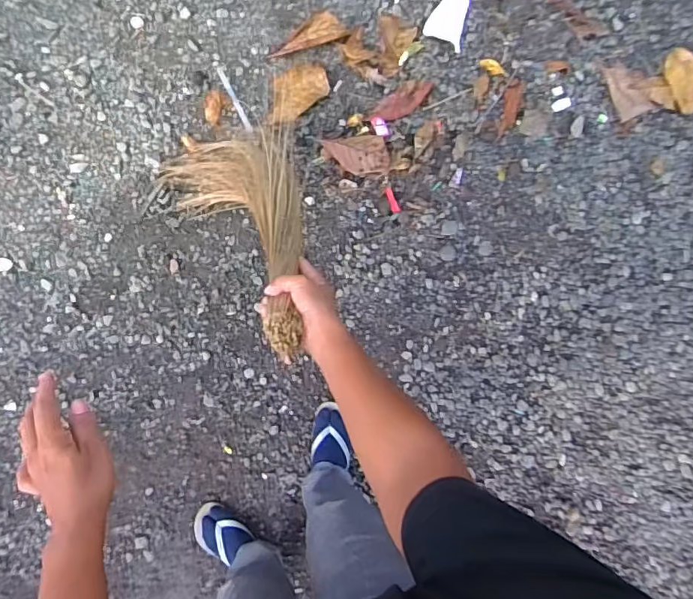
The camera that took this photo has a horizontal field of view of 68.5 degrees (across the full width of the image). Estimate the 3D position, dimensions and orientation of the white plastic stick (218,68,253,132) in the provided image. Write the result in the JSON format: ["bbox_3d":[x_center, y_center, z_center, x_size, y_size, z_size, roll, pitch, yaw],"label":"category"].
[{"bbox_3d":[-0.266,-0.477,1.215,0.014,0.007,0.168,-26,91,-6],"label":"white plastic stick"}]

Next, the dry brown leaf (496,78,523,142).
[{"bbox_3d":[0.410,-0.475,1.272,0.045,0.013,0.157,13,87,-6],"label":"dry brown leaf"}]

